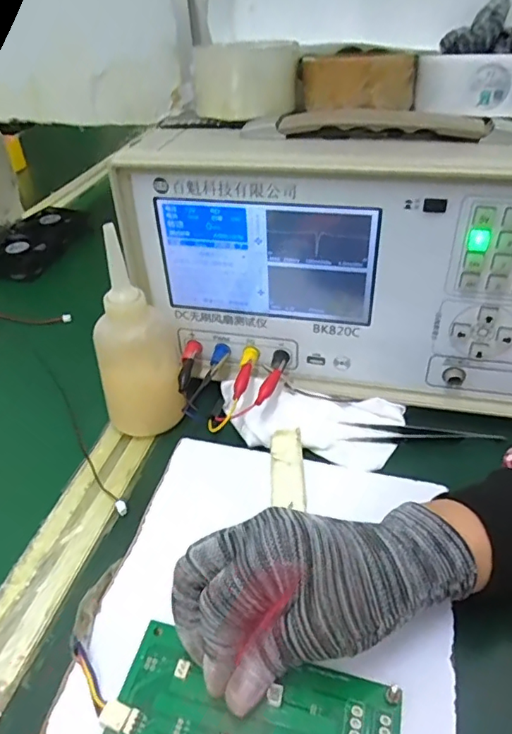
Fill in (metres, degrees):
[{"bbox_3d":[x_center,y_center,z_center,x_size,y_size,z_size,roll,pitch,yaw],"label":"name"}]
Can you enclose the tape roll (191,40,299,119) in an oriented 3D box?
[{"bbox_3d":[-0.007,-0.225,0.406,0.068,0.047,0.070,-3,38,3],"label":"tape roll"}]

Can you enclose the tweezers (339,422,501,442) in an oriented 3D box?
[{"bbox_3d":[0.125,0.049,0.401,0.117,0.005,0.017,-2,38,4],"label":"tweezers"}]

